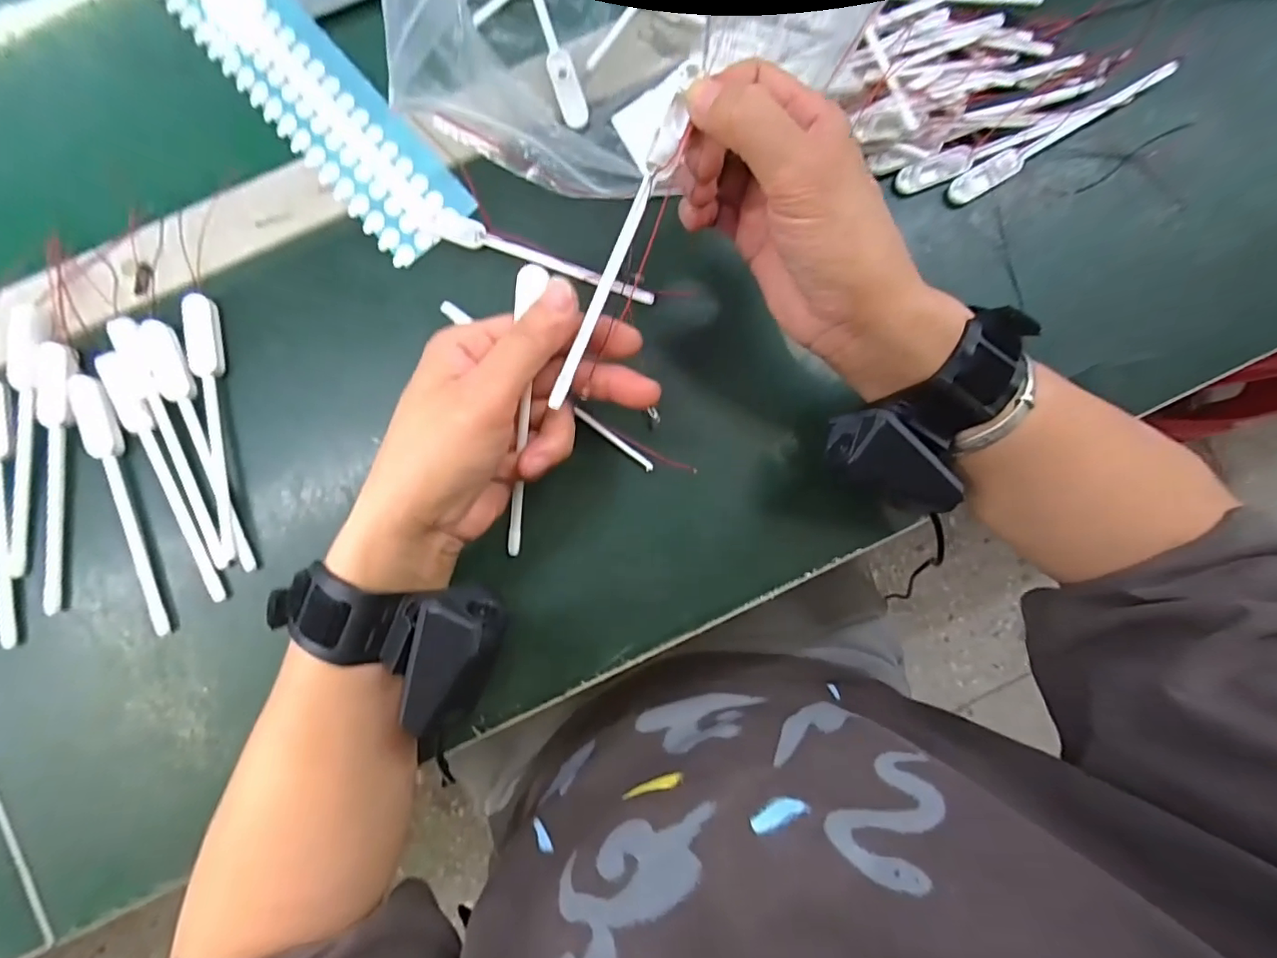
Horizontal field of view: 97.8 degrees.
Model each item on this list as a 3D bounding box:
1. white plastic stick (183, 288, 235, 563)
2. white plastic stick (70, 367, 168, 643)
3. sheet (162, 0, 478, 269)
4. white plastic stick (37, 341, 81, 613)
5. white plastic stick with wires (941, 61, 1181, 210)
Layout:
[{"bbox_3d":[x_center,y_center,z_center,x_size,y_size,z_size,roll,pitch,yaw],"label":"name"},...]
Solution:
[{"bbox_3d":[-0.236,-0.029,0.307,0.016,0.009,0.143,-5,87,-2],"label":"white plastic stick"},{"bbox_3d":[-0.279,0.014,0.300,0.020,0.006,0.144,-16,88,-2],"label":"white plastic stick"},{"bbox_3d":[-0.241,-0.283,0.325,0.060,0.004,0.380,-41,89,-3],"label":"sheet"},{"bbox_3d":[-0.315,0.000,0.301,0.018,0.011,0.144,0,87,-2],"label":"white plastic stick"},{"bbox_3d":[0.246,-0.200,0.325,0.145,0.012,0.016,-30,88,-3],"label":"white plastic stick with wires"}]

